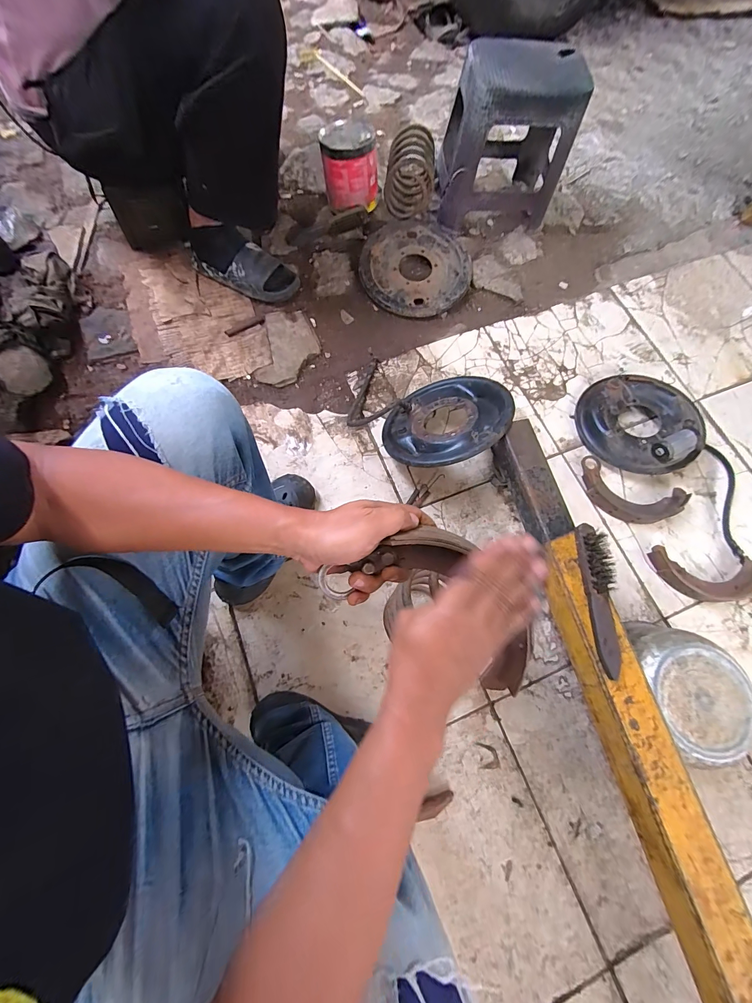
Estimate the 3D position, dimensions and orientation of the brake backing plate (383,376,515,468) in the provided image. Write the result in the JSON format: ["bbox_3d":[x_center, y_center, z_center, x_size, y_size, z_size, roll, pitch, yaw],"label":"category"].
[{"bbox_3d":[0.151,-0.169,0.753,0.257,0.028,0.266,-14,47,16],"label":"brake backing plate"}]

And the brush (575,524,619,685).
[{"bbox_3d":[0.356,0.149,0.561,0.038,0.036,0.228,-1,72,-2],"label":"brush"}]

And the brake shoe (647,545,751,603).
[{"bbox_3d":[0.701,0.158,0.754,0.221,0.034,0.104,10,72,3],"label":"brake shoe"}]

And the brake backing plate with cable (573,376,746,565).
[{"bbox_3d":[0.693,-0.123,0.818,0.468,0.077,0.248,43,77,13],"label":"brake backing plate with cable"}]

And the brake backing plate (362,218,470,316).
[{"bbox_3d":[0.110,-0.655,1.001,0.295,0.051,0.315,2,72,1],"label":"brake backing plate"}]

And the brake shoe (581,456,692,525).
[{"bbox_3d":[0.573,-0.014,0.808,0.220,0.031,0.116,24,73,8],"label":"brake shoe"}]

